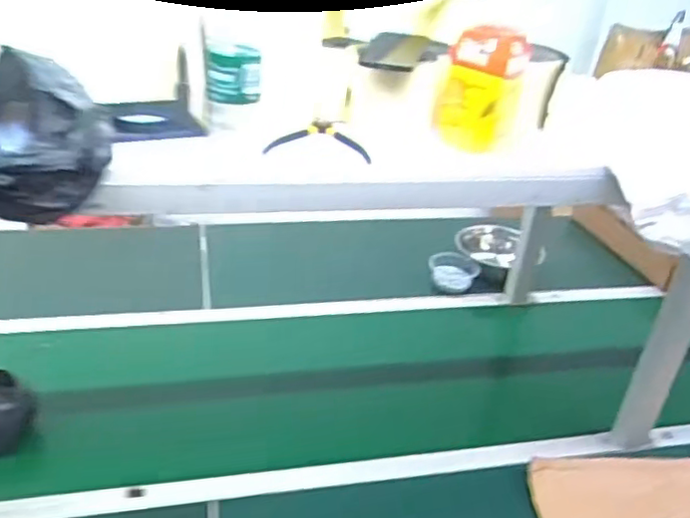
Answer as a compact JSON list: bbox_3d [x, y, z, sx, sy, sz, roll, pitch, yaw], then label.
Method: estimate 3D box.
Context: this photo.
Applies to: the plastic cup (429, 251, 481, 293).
[{"bbox_3d":[0.239,0.029,1.421,0.099,0.050,0.083,-6,32,-20],"label":"plastic cup"}]

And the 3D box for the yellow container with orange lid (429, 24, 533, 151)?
[{"bbox_3d":[0.175,-0.220,0.826,0.092,0.149,0.073,19,32,22],"label":"yellow container with orange lid"}]

